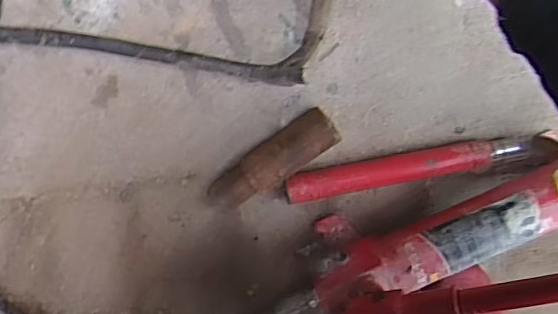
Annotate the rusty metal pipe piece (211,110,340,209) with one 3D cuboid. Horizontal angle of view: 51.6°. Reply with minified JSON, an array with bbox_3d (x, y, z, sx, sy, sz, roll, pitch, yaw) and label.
[{"bbox_3d":[-0.007,0.005,0.567,0.133,0.049,0.040,-36,99,-1],"label":"rusty metal pipe piece"}]

